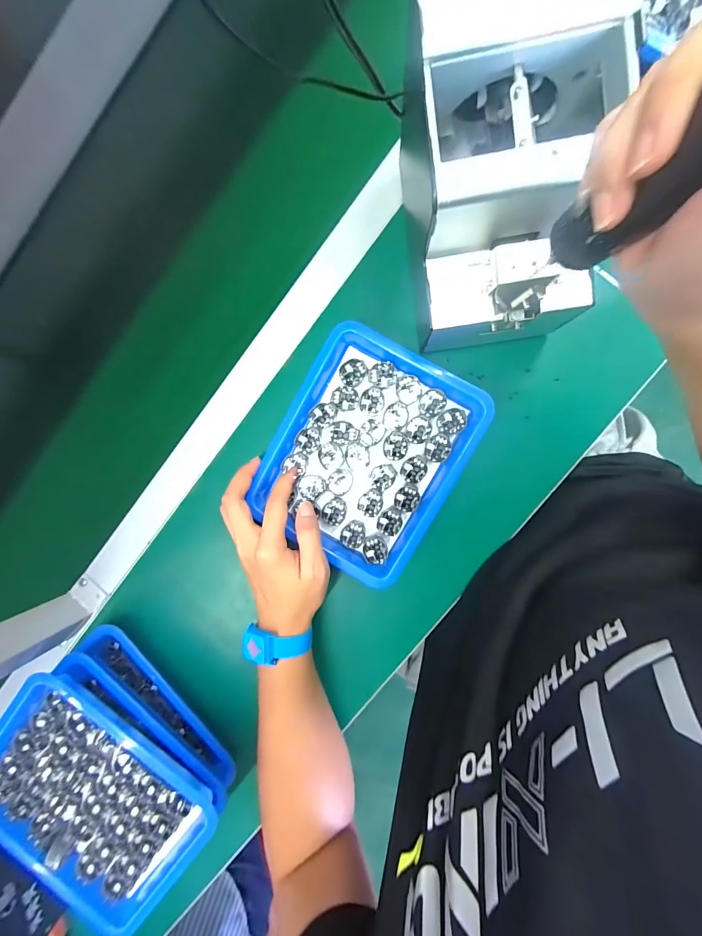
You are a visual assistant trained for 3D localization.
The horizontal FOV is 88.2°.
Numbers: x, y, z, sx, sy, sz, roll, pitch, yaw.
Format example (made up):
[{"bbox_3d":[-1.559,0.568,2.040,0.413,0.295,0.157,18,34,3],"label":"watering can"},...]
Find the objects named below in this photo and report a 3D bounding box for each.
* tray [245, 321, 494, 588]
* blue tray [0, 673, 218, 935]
[{"bbox_3d":[0.016,-0.011,0.358,0.173,0.034,0.218,30,96,8],"label":"tray"},{"bbox_3d":[-0.253,0.319,0.343,0.215,0.034,0.173,37,96,5],"label":"blue tray"}]

